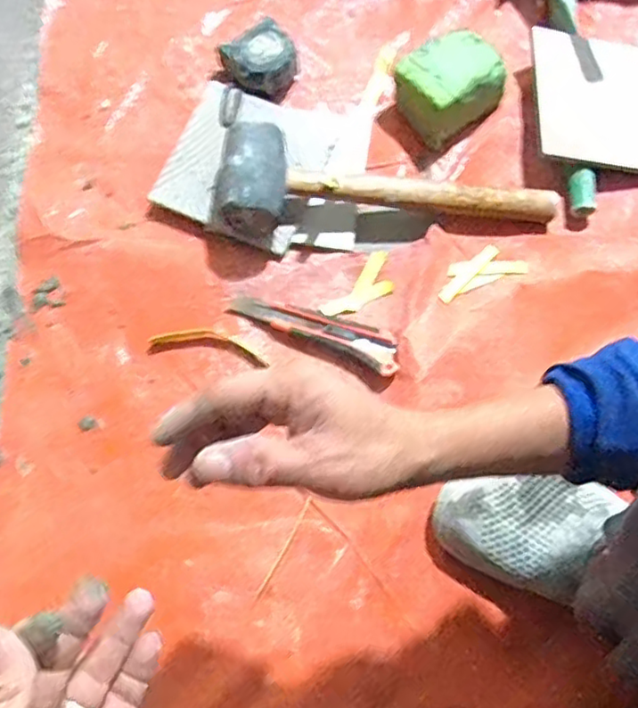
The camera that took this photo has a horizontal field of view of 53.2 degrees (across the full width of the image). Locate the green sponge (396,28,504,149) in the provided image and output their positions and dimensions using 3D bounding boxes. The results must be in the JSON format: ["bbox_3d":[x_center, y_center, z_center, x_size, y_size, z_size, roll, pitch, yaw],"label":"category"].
[{"bbox_3d":[0.133,-0.275,0.652,0.099,0.061,0.087,-40,79,-10],"label":"green sponge"}]

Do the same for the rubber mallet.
[{"bbox_3d":[0.069,-0.162,0.608,0.336,0.073,0.097,1,75,0],"label":"rubber mallet"}]

